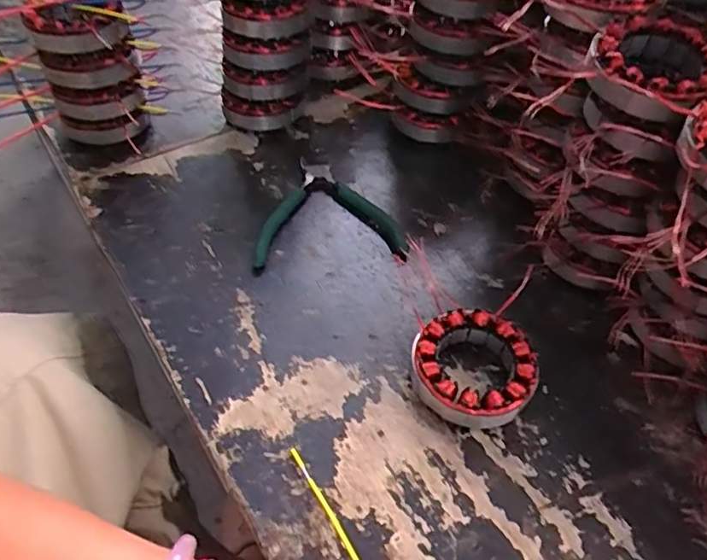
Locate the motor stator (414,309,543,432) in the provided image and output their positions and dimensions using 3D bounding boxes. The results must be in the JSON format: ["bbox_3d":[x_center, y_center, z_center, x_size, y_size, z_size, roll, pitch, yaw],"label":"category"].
[{"bbox_3d":[0.087,0.063,0.420,0.085,0.030,0.084,-1,50,1],"label":"motor stator"}]

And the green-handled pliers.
[{"bbox_3d":[-0.021,-0.059,0.529,0.131,0.016,0.124,-3,50,-1],"label":"green-handled pliers"}]

